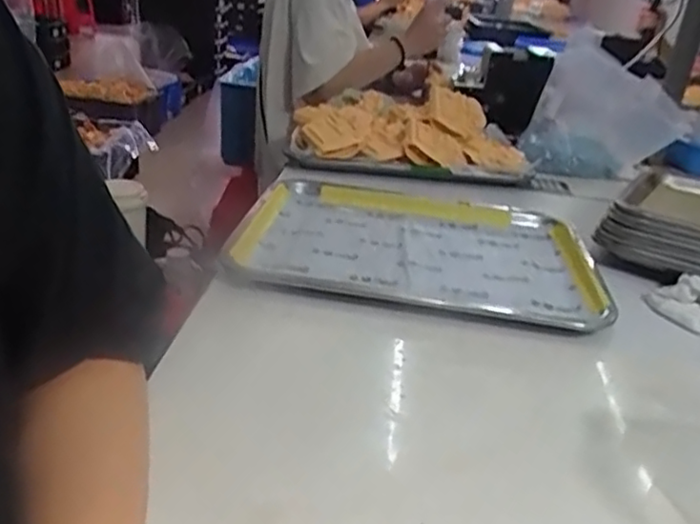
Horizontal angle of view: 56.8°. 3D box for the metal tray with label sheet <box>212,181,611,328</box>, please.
[{"bbox_3d":[0.075,-0.024,0.692,0.354,0.024,0.305,11,25,10],"label":"metal tray with label sheet"}]

